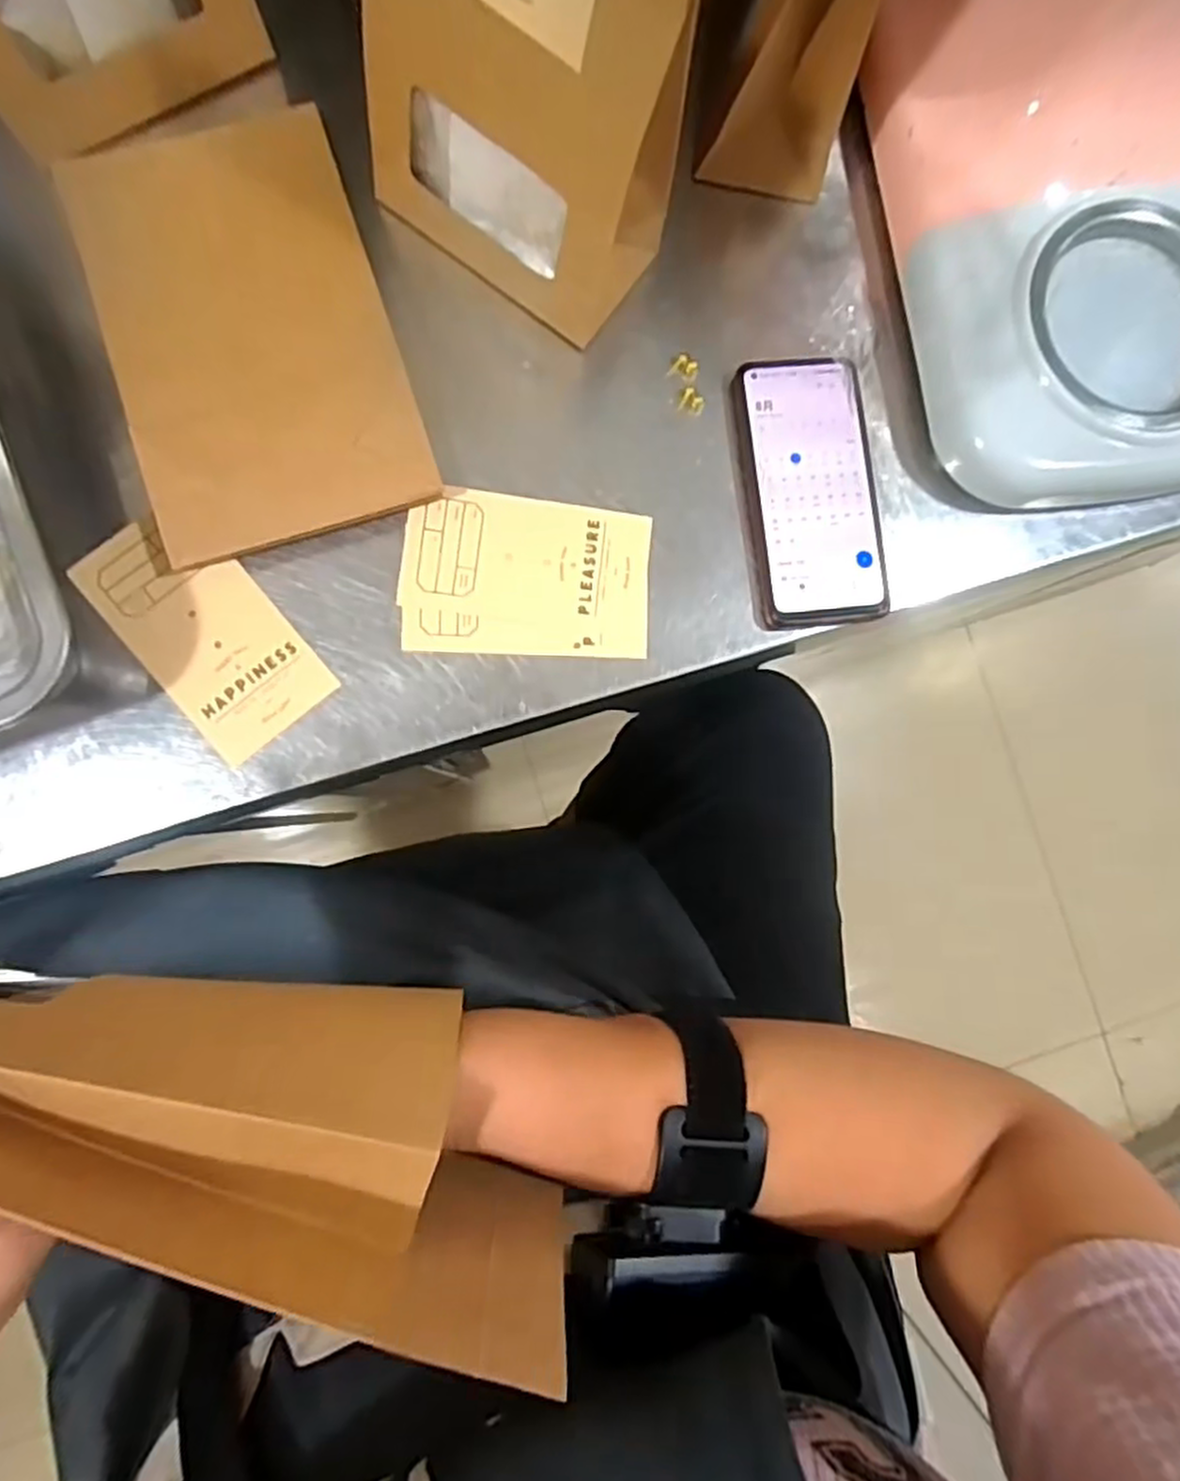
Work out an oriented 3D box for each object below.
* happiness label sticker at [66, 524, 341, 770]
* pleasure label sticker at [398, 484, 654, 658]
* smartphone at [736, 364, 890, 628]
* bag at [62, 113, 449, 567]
[{"bbox_3d":[-0.212,-0.061,0.412,0.072,0.006,0.137,-40,90,-7],"label":"happiness label sticker"},{"bbox_3d":[-0.035,-0.095,0.431,0.139,0.004,0.091,3,85,-5],"label":"pleasure label sticker"},{"bbox_3d":[0.132,-0.148,0.447,0.077,0.015,0.157,-6,86,-6],"label":"smartphone"},{"bbox_3d":[-0.188,-0.227,0.416,0.148,0.025,0.241,-18,87,-7],"label":"bag"}]

